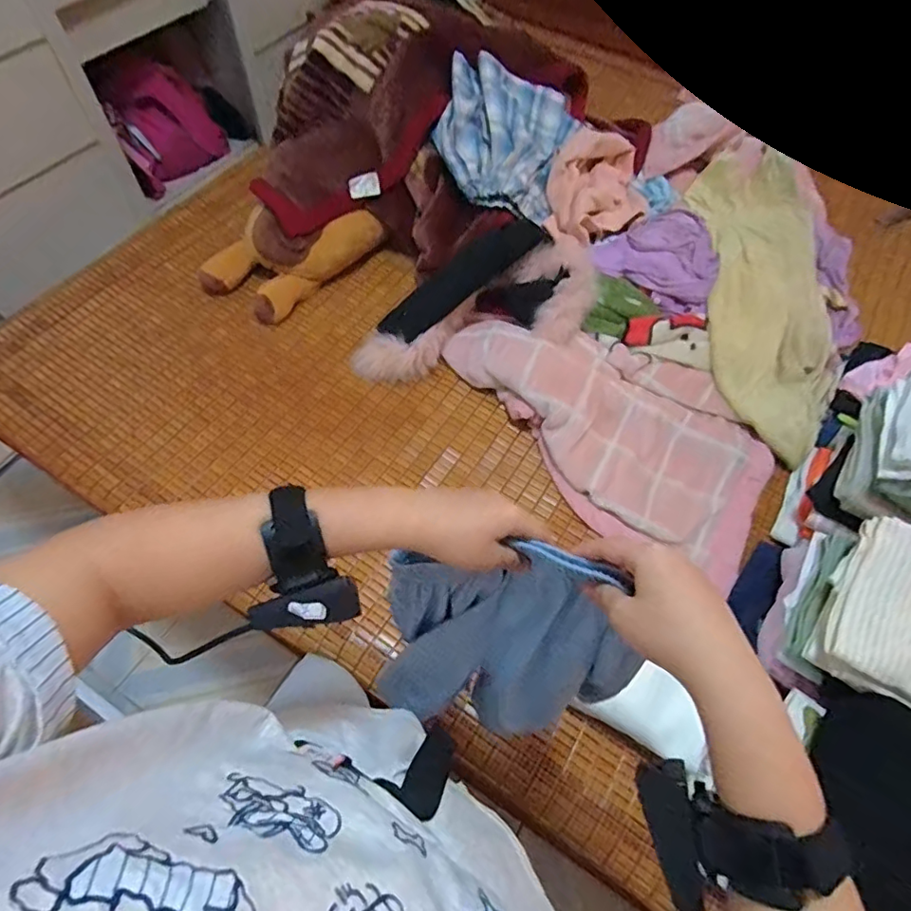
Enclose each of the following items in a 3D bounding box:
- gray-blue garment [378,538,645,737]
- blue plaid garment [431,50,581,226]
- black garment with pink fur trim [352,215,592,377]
[{"bbox_3d":[0.044,0.172,0.516,0.215,0.305,0.080,19,40,13],"label":"gray-blue garment"},{"bbox_3d":[0.117,-0.726,1.220,0.295,0.123,0.403,11,60,2],"label":"blue plaid garment"},{"bbox_3d":[0.031,-0.284,1.066,0.493,0.099,0.247,-24,63,3],"label":"black garment with pink fur trim"}]

